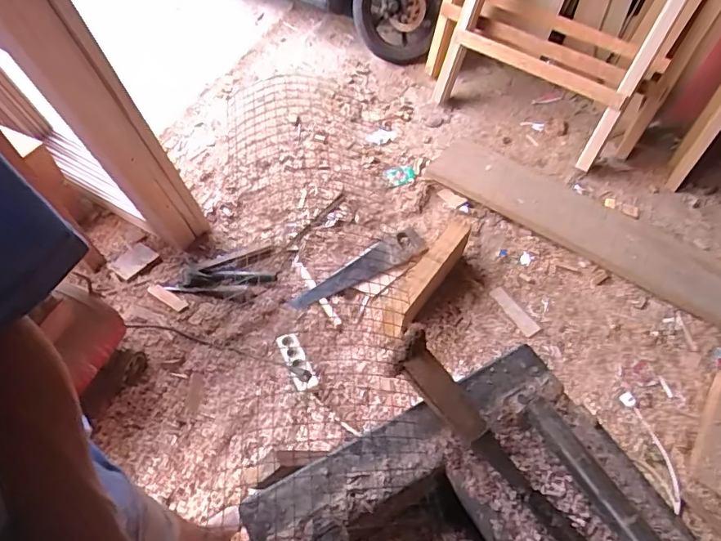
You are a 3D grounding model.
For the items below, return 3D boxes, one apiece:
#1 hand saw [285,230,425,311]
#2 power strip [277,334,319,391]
[{"bbox_3d":[0.008,-0.005,1.689,0.530,0.038,0.134,-33,60,-26],"label":"hand saw"},{"bbox_3d":[-0.186,0.262,1.446,0.067,0.044,0.203,-19,55,-17],"label":"power strip"}]

